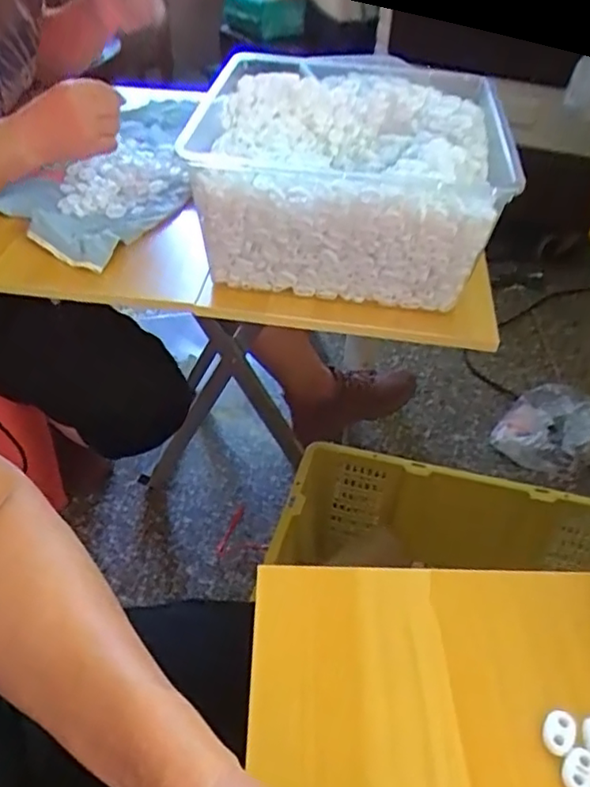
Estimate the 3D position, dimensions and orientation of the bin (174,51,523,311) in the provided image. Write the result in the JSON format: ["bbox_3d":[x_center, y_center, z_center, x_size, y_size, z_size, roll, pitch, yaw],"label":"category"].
[{"bbox_3d":[0.058,-0.248,0.691,0.299,0.139,0.366,9,42,6],"label":"bin"}]

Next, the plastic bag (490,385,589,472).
[{"bbox_3d":[0.489,0.056,1.170,0.174,0.111,0.207,26,47,23],"label":"plastic bag"}]

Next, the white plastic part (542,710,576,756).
[{"bbox_3d":[0.140,0.179,0.322,0.016,0.006,0.021,27,47,24],"label":"white plastic part"}]

